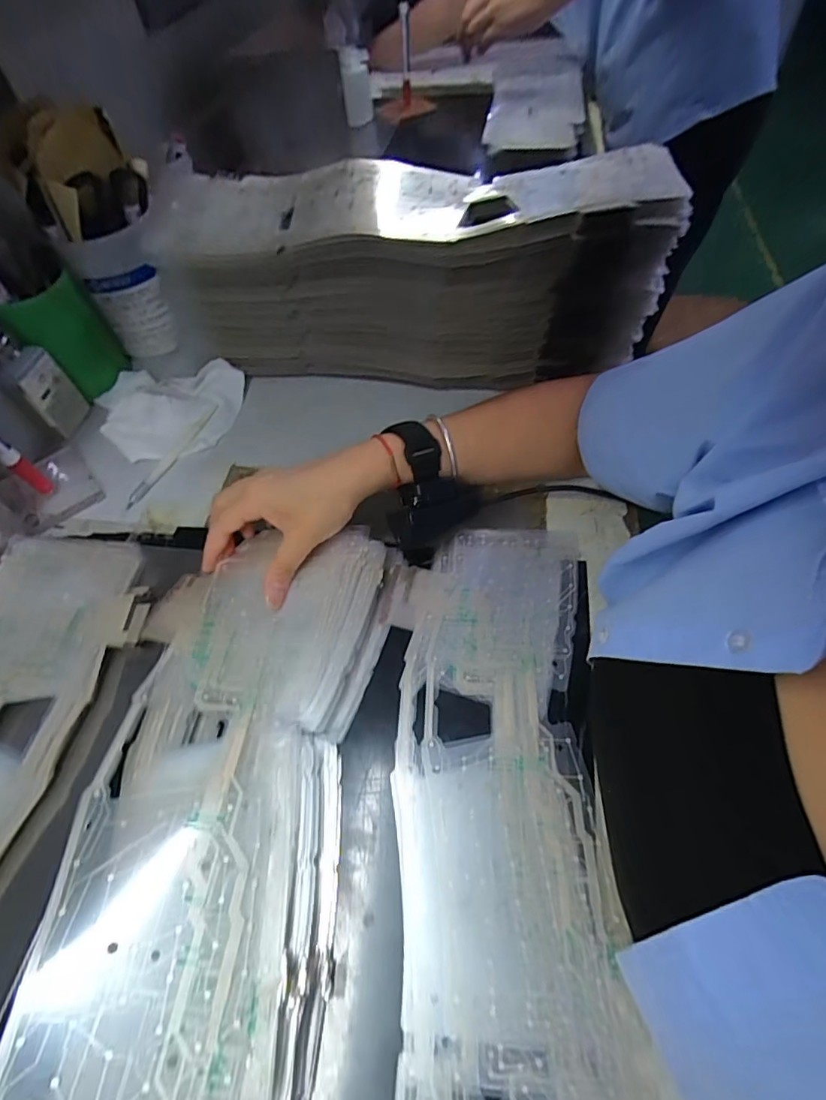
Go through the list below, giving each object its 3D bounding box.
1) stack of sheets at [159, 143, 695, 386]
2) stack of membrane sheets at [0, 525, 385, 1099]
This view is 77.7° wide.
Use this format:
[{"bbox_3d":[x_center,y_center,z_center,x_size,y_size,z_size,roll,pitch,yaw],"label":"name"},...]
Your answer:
[{"bbox_3d":[-0.005,-0.259,0.489,0.445,0.161,0.139,7,56,8],"label":"stack of sheets"},{"bbox_3d":[-0.108,0.168,0.275,0.138,0.038,0.434,10,52,-8],"label":"stack of membrane sheets"}]

